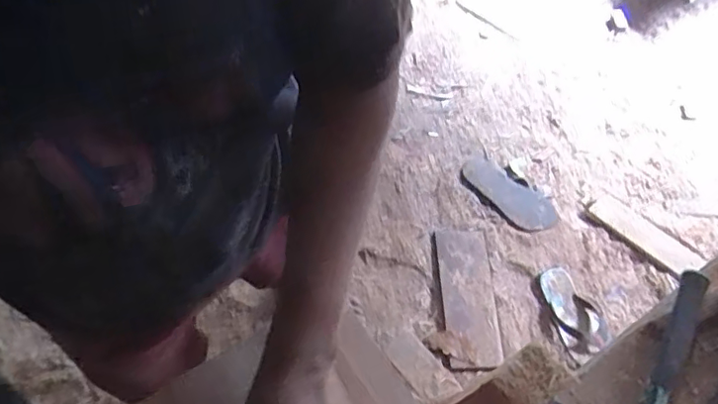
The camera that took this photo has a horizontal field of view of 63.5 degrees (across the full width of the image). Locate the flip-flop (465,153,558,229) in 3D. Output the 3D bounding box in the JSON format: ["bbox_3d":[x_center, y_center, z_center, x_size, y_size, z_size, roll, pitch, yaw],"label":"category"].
[{"bbox_3d":[0.375,-0.019,1.462,0.256,0.024,0.104,35,67,19],"label":"flip-flop"}]

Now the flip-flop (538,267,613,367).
[{"bbox_3d":[0.495,0.243,1.323,0.105,0.043,0.212,-13,61,-6],"label":"flip-flop"}]

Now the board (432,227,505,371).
[{"bbox_3d":[0.252,0.211,1.330,0.119,0.025,0.313,-4,60,-1],"label":"board"}]

